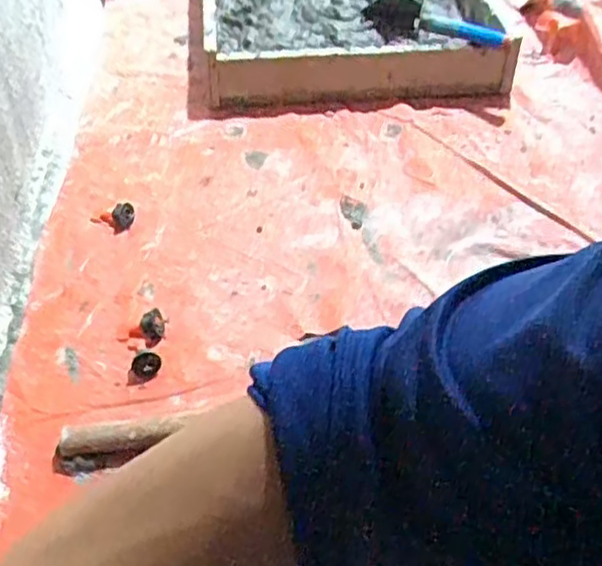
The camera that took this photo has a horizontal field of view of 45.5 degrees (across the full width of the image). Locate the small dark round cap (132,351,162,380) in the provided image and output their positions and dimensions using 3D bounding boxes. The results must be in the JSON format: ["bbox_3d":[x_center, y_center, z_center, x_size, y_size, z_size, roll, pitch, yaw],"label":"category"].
[{"bbox_3d":[-0.178,0.095,0.826,0.031,0.011,0.034,1,46,-1],"label":"small dark round cap"}]

